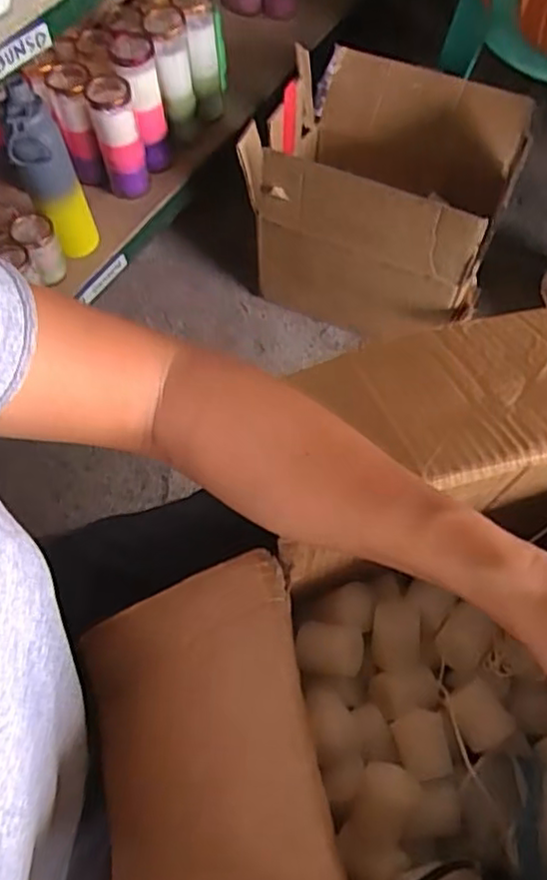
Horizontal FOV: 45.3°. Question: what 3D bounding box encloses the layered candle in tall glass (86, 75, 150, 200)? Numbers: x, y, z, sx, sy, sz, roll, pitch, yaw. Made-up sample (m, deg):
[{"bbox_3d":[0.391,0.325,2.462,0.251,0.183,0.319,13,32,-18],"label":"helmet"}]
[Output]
[{"bbox_3d":[-0.273,-0.534,1.166,0.074,0.180,0.089,-14,64,-7],"label":"layered candle in tall glass"}]

